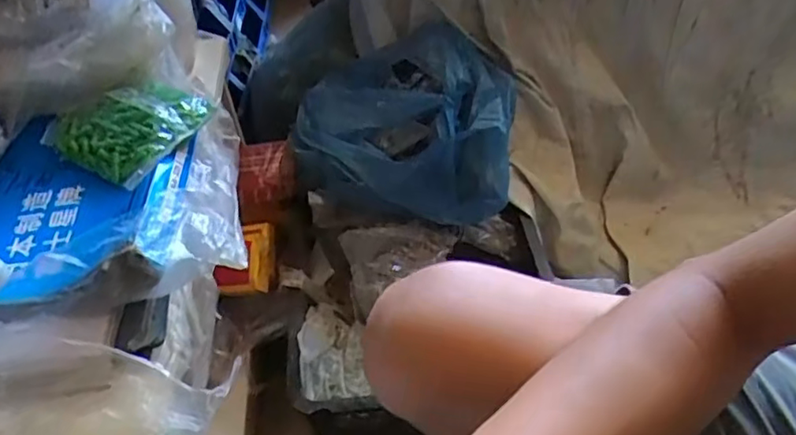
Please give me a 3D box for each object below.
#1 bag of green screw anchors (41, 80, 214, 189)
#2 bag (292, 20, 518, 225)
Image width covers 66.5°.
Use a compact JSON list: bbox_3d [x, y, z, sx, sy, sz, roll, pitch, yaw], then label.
[{"bbox_3d":[-0.253,-0.089,0.569,0.131,0.035,0.117,20,53,23],"label":"bag of green screw anchors"},{"bbox_3d":[0.009,-0.140,0.825,0.281,0.127,0.258,2,48,8],"label":"bag"}]

